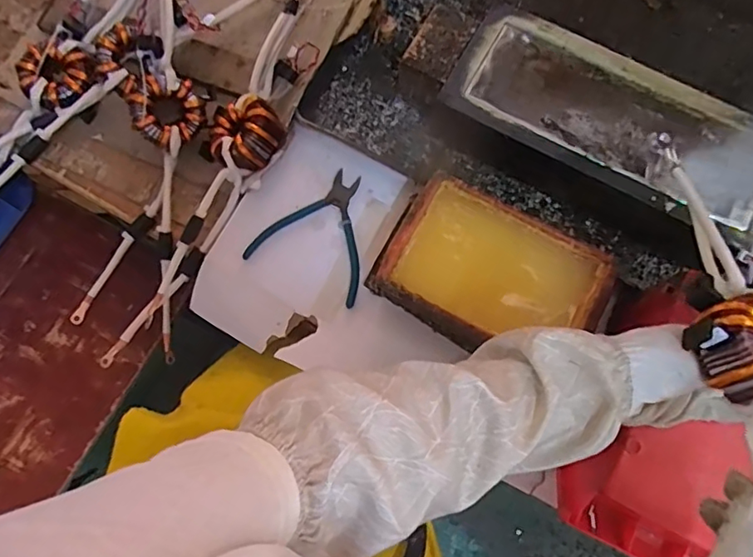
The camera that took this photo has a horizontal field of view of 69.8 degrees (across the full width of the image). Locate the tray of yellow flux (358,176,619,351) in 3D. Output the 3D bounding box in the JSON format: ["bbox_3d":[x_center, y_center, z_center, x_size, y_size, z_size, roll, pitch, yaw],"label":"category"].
[{"bbox_3d":[0.111,0.000,0.539,0.215,0.059,0.136,29,76,8],"label":"tray of yellow flux"}]

